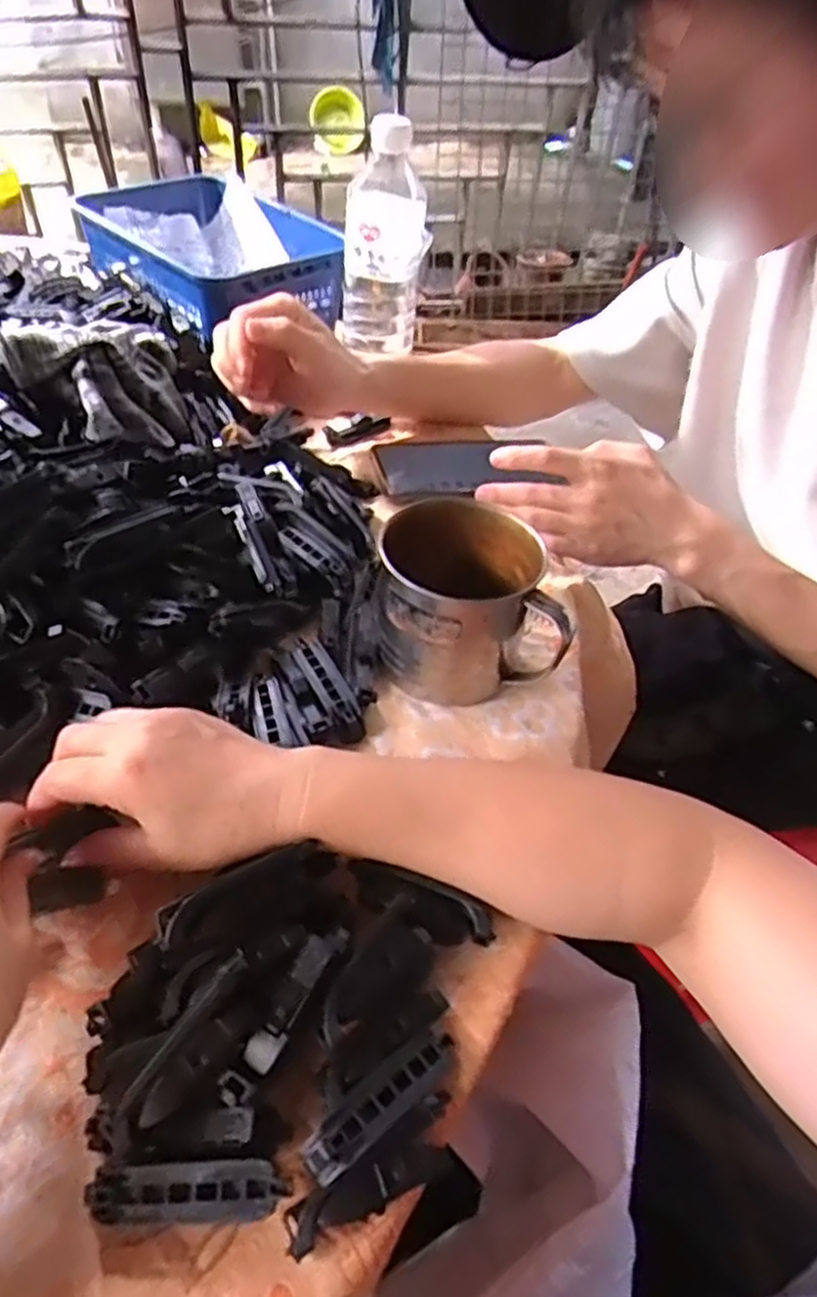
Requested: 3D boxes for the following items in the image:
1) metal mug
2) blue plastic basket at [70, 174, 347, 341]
[{"bbox_3d":[0.034,-0.028,0.447,0.104,0.090,0.093,1,49,-4],"label":"metal mug"},{"bbox_3d":[-0.182,-0.370,0.708,0.246,0.067,0.162,34,54,22],"label":"blue plastic basket"}]

